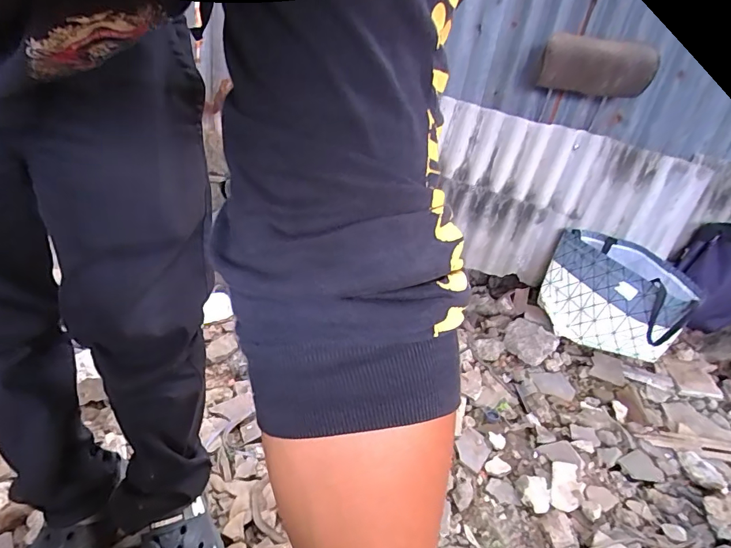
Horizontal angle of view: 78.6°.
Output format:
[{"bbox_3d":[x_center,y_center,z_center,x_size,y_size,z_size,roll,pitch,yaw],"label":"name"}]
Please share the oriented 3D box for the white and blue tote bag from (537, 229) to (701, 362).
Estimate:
[{"bbox_3d":[0.673,0.069,1.265,0.207,0.253,0.384,0,31,-10],"label":"white and blue tote bag"}]

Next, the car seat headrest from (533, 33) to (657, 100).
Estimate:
[{"bbox_3d":[0.570,-0.509,1.101,0.252,0.126,0.060,20,34,26],"label":"car seat headrest"}]

